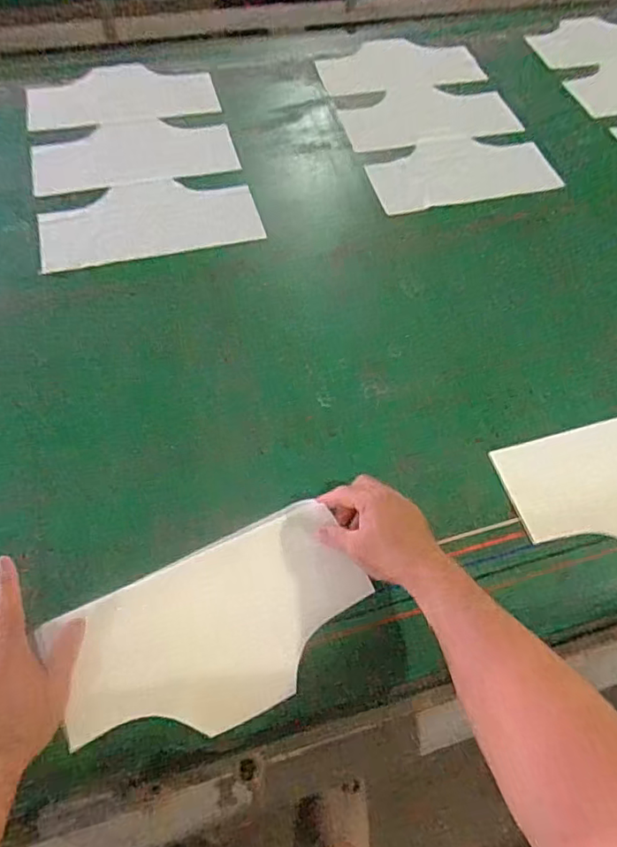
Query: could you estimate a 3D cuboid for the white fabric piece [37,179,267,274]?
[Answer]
[{"bbox_3d":[-0.247,-0.323,0.853,0.323,0.009,0.163,-14,63,-12],"label":"white fabric piece"}]

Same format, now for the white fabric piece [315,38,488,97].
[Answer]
[{"bbox_3d":[0.178,-0.738,1.114,0.330,0.012,0.186,-17,64,-11],"label":"white fabric piece"}]

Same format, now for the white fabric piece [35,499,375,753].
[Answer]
[{"bbox_3d":[-0.091,0.208,0.557,0.304,0.027,0.169,-26,66,-15],"label":"white fabric piece"}]

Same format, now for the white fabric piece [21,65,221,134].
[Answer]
[{"bbox_3d":[-0.350,-0.623,1.027,0.333,0.010,0.207,-13,58,-12],"label":"white fabric piece"}]

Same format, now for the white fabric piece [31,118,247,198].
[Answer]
[{"bbox_3d":[-0.296,-0.468,0.933,0.325,0.011,0.178,-13,60,-12],"label":"white fabric piece"}]

